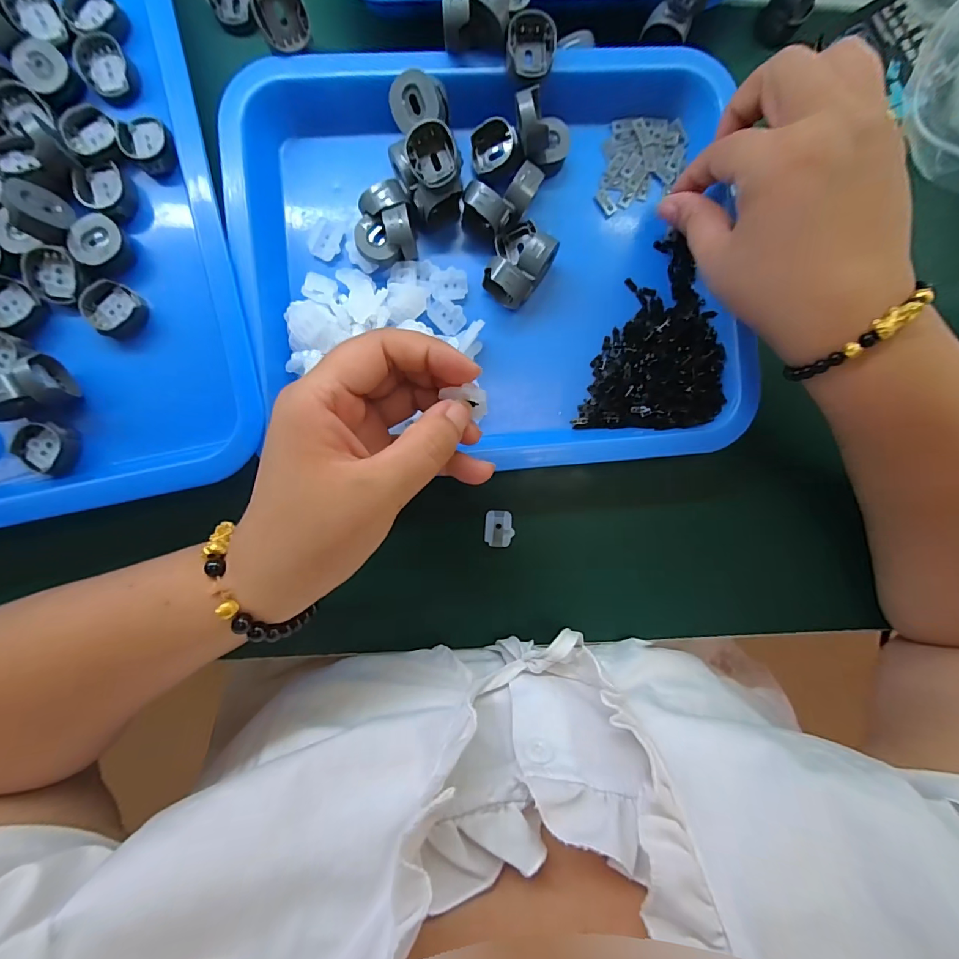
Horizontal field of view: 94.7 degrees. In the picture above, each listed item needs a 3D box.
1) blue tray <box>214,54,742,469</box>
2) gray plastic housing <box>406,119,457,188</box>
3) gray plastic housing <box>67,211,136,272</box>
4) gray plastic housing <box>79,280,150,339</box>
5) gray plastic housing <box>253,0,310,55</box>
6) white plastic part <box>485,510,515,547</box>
[{"bbox_3d":[0.007,-0.122,0.255,0.275,0.043,0.229,-4,90,-4],"label":"blue tray"},{"bbox_3d":[-0.025,-0.170,0.230,0.025,0.012,0.028,-8,125,-10],"label":"gray plastic housing"},{"bbox_3d":[-0.209,-0.130,0.242,0.028,0.011,0.027,0,89,-4],"label":"gray plastic housing"},{"bbox_3d":[-0.204,-0.094,0.247,0.025,0.016,0.029,22,88,-3],"label":"gray plastic housing"},{"bbox_3d":[-0.101,-0.237,0.226,0.023,0.012,0.026,-30,124,-17],"label":"gray plastic housing"},{"bbox_3d":[0.012,0.030,0.267,0.017,0.004,0.022,0,89,-4],"label":"white plastic part"}]

